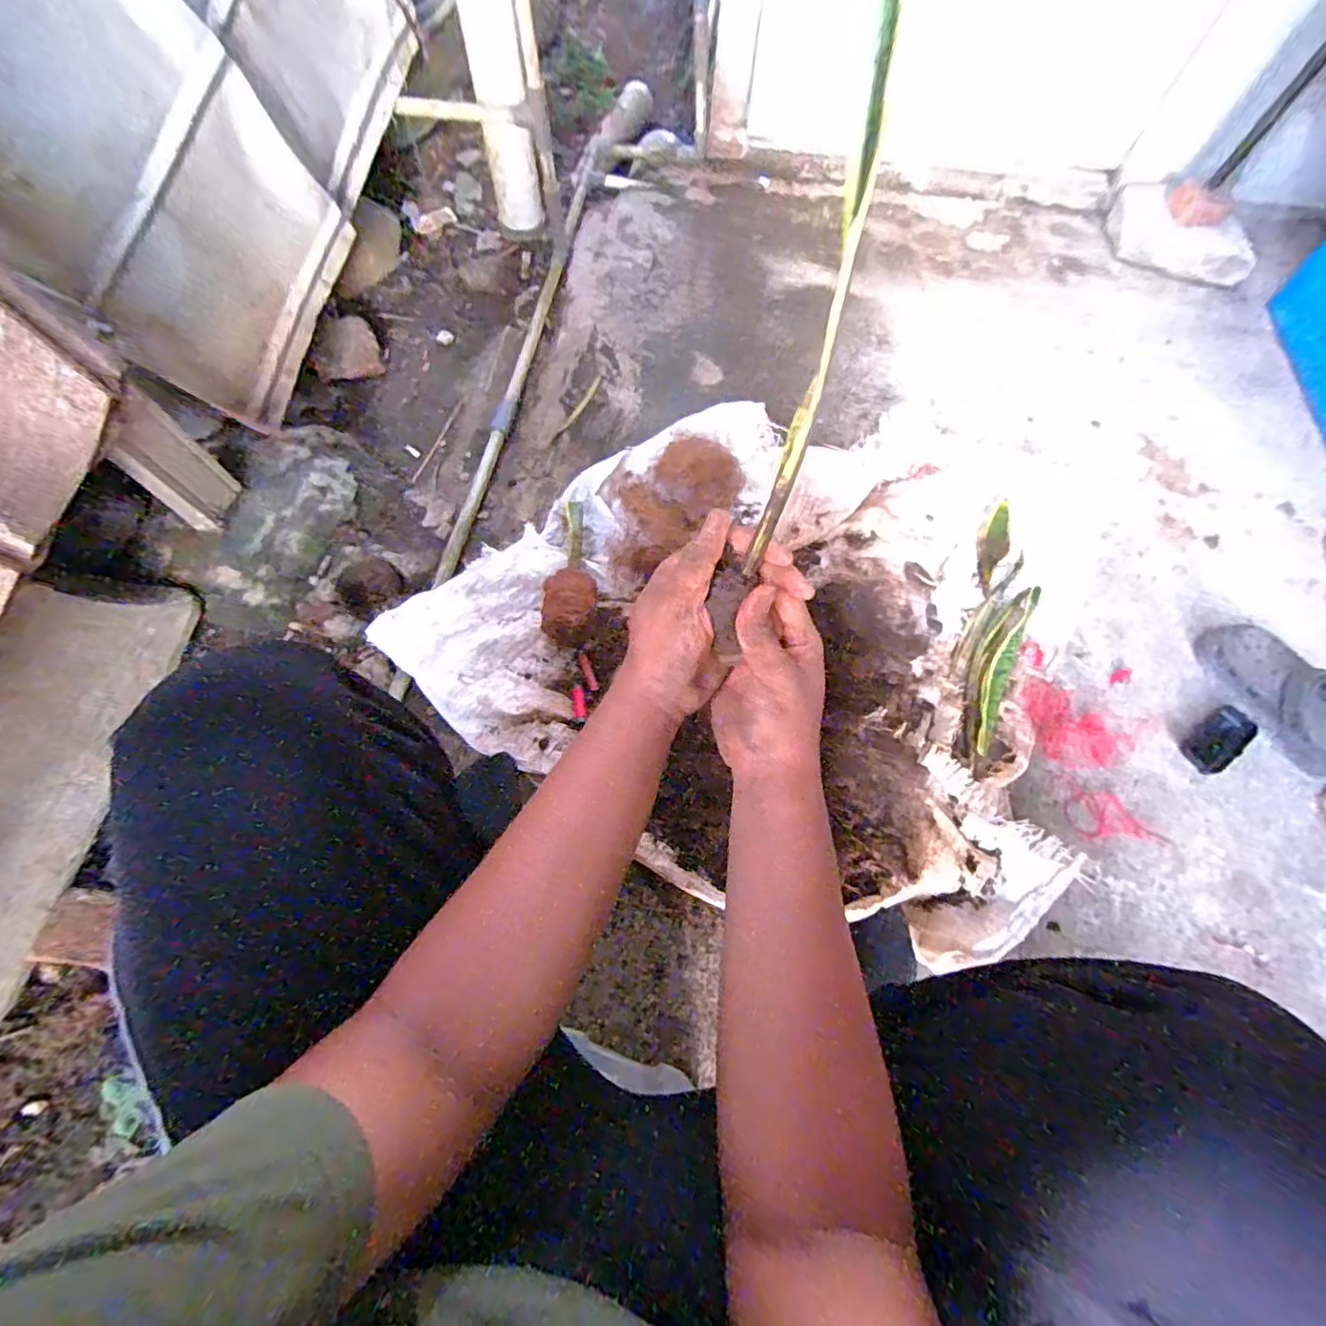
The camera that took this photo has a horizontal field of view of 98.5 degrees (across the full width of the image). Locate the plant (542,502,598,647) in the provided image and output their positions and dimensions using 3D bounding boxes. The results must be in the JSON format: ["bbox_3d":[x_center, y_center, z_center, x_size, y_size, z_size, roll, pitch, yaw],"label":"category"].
[{"bbox_3d":[-0.133,-0.135,0.815,0.071,0.061,0.230,-2,70,-1],"label":"plant"}]

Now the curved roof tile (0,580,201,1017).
[{"bbox_3d":[-0.703,0.125,0.625,0.050,0.174,0.490,7,73,22],"label":"curved roof tile"}]

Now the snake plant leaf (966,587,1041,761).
[{"bbox_3d":[0.473,0.000,0.811,0.056,0.015,0.279,27,72,9],"label":"snake plant leaf"}]

